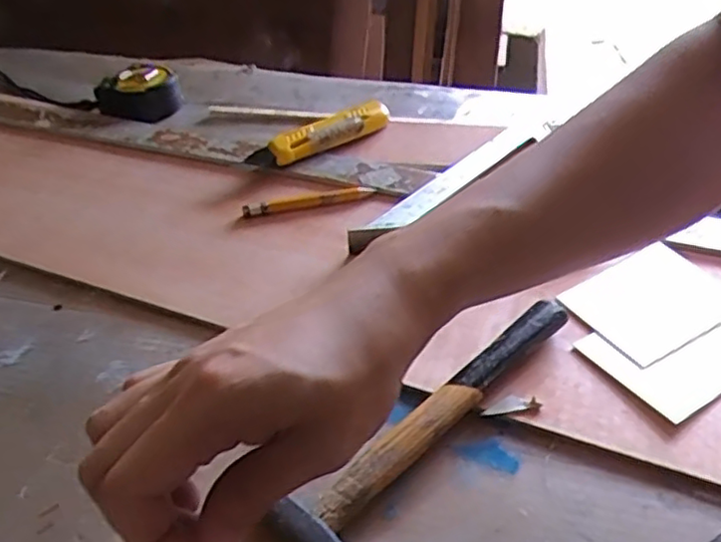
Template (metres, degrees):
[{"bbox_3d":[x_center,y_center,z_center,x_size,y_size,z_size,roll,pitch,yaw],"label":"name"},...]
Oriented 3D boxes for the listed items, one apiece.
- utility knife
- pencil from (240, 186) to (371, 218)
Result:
[{"bbox_3d":[-0.029,-0.116,0.549,0.138,0.019,0.023,-30,49,-27],"label":"utility knife"},{"bbox_3d":[-0.040,-0.054,0.493,0.098,0.006,0.012,-12,43,-11],"label":"pencil"}]

